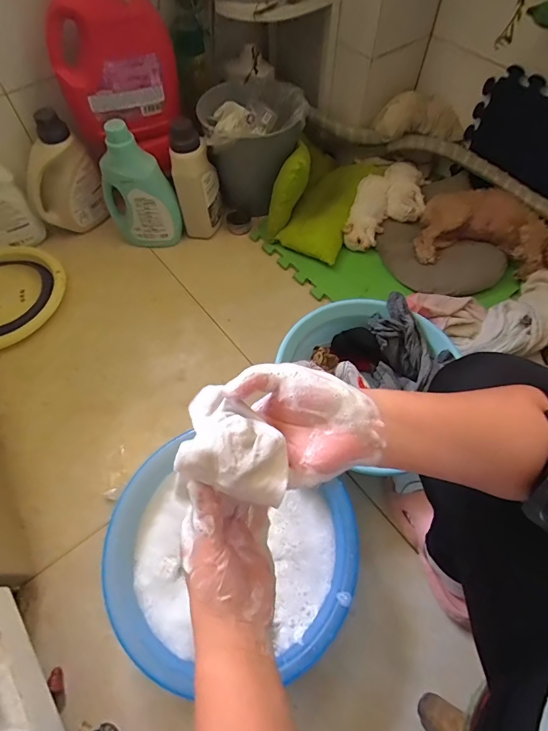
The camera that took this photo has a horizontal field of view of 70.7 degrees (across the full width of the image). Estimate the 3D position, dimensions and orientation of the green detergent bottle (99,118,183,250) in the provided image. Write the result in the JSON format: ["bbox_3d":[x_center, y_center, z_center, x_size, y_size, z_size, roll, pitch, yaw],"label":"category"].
[{"bbox_3d":[-0.329,-0.417,0.927,0.158,0.293,0.089,-21,63,-11],"label":"green detergent bottle"}]

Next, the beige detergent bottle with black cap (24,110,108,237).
[{"bbox_3d":[-0.528,-0.465,0.965,0.085,0.247,0.175,32,66,17],"label":"beige detergent bottle with black cap"}]

